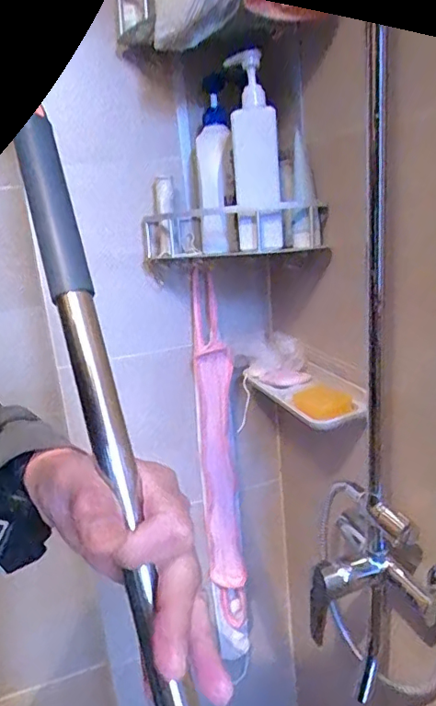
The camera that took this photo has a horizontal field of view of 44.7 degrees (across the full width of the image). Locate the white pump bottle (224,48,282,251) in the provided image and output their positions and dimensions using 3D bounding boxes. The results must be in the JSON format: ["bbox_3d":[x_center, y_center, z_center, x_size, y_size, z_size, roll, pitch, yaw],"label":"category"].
[{"bbox_3d":[0.049,-0.268,0.707,0.061,0.247,0.075,-3,16,6],"label":"white pump bottle"}]

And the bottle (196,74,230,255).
[{"bbox_3d":[-0.007,-0.268,0.771,0.053,0.230,0.049,-4,16,2],"label":"bottle"}]

